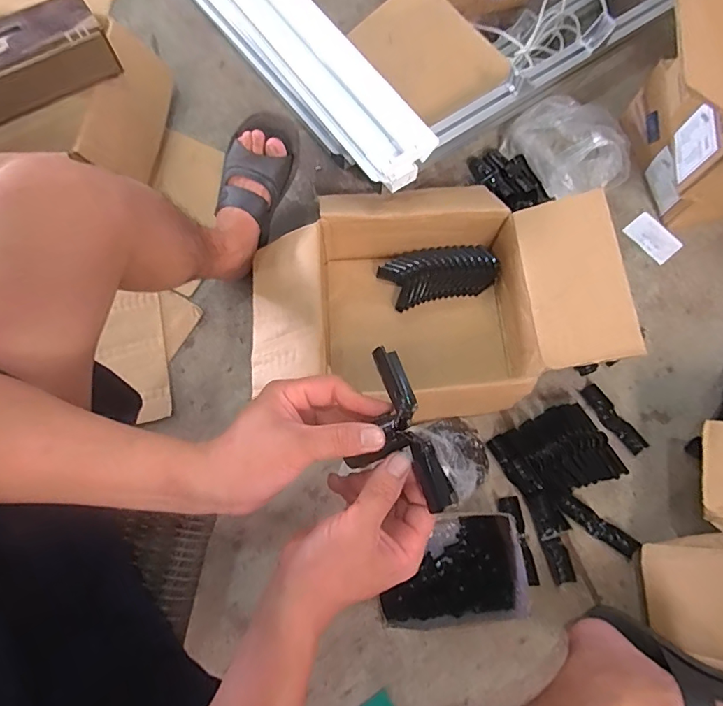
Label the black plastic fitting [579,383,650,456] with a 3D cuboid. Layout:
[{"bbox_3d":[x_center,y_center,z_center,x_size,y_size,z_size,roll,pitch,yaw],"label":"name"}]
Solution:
[{"bbox_3d":[0.412,0.108,0.765,0.034,0.011,0.129,-36,76,-12],"label":"black plastic fitting"}]

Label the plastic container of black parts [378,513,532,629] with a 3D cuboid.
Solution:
[{"bbox_3d":[0.122,0.302,0.655,0.192,0.073,0.136,-10,60,4],"label":"plastic container of black parts"}]

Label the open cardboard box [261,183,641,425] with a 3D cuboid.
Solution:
[{"bbox_3d":[0.098,-0.099,0.745,0.530,0.179,0.380,-7,71,-3],"label":"open cardboard box"}]

